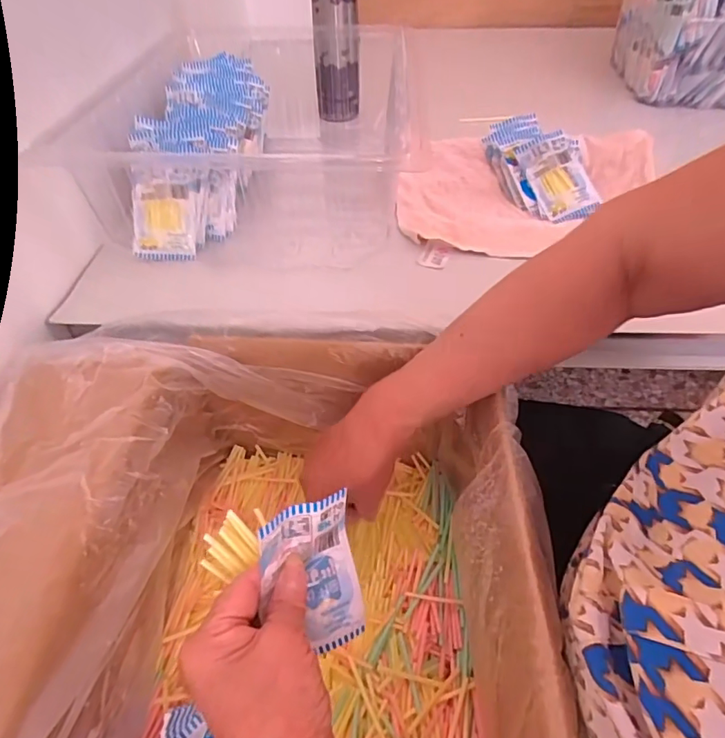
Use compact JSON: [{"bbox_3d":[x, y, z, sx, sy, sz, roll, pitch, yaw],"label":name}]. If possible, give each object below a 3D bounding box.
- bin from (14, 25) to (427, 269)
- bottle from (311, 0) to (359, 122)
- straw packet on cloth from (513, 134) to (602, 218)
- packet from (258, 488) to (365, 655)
[{"bbox_3d":[-0.133,-0.307,0.627,0.329,0.127,0.454,4,46,6],"label":"bin"},{"bbox_3d":[-0.041,-0.512,0.748,0.068,0.241,0.066,-3,46,-1],"label":"bottle"},{"bbox_3d":[0.235,-0.233,0.582,0.068,0.011,0.100,-21,82,0],"label":"straw packet on cloth"},{"bbox_3d":[-0.031,0.130,0.301,0.061,0.098,0.012,-16,12,-35],"label":"packet"}]

